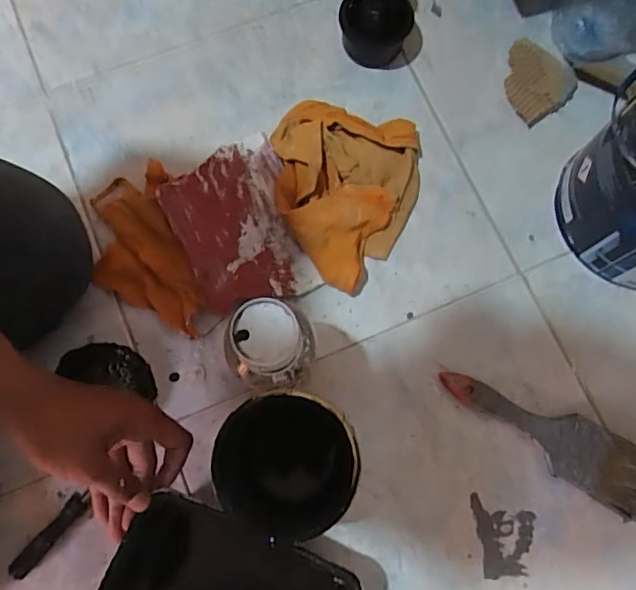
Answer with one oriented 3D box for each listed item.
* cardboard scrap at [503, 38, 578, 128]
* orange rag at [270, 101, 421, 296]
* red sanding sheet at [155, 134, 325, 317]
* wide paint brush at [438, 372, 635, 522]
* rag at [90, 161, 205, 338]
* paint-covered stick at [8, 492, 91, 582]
[{"bbox_3d":[0.246,-0.247,0.635,0.083,0.006,0.088,-35,79,-8],"label":"cardboard scrap"},{"bbox_3d":[0.018,-0.112,0.580,0.164,0.057,0.196,18,77,4],"label":"orange rag"},{"bbox_3d":[-0.083,-0.070,0.572,0.123,0.044,0.170,-20,77,-5],"label":"red sanding sheet"},{"bbox_3d":[0.221,0.129,0.538,0.209,0.018,0.063,33,79,8],"label":"wide paint brush"},{"bbox_3d":[-0.180,-0.040,0.569,0.101,0.032,0.180,-18,77,-4],"label":"rag"},{"bbox_3d":[-0.246,0.221,0.512,0.019,0.014,0.084,39,80,9],"label":"paint-covered stick"}]

